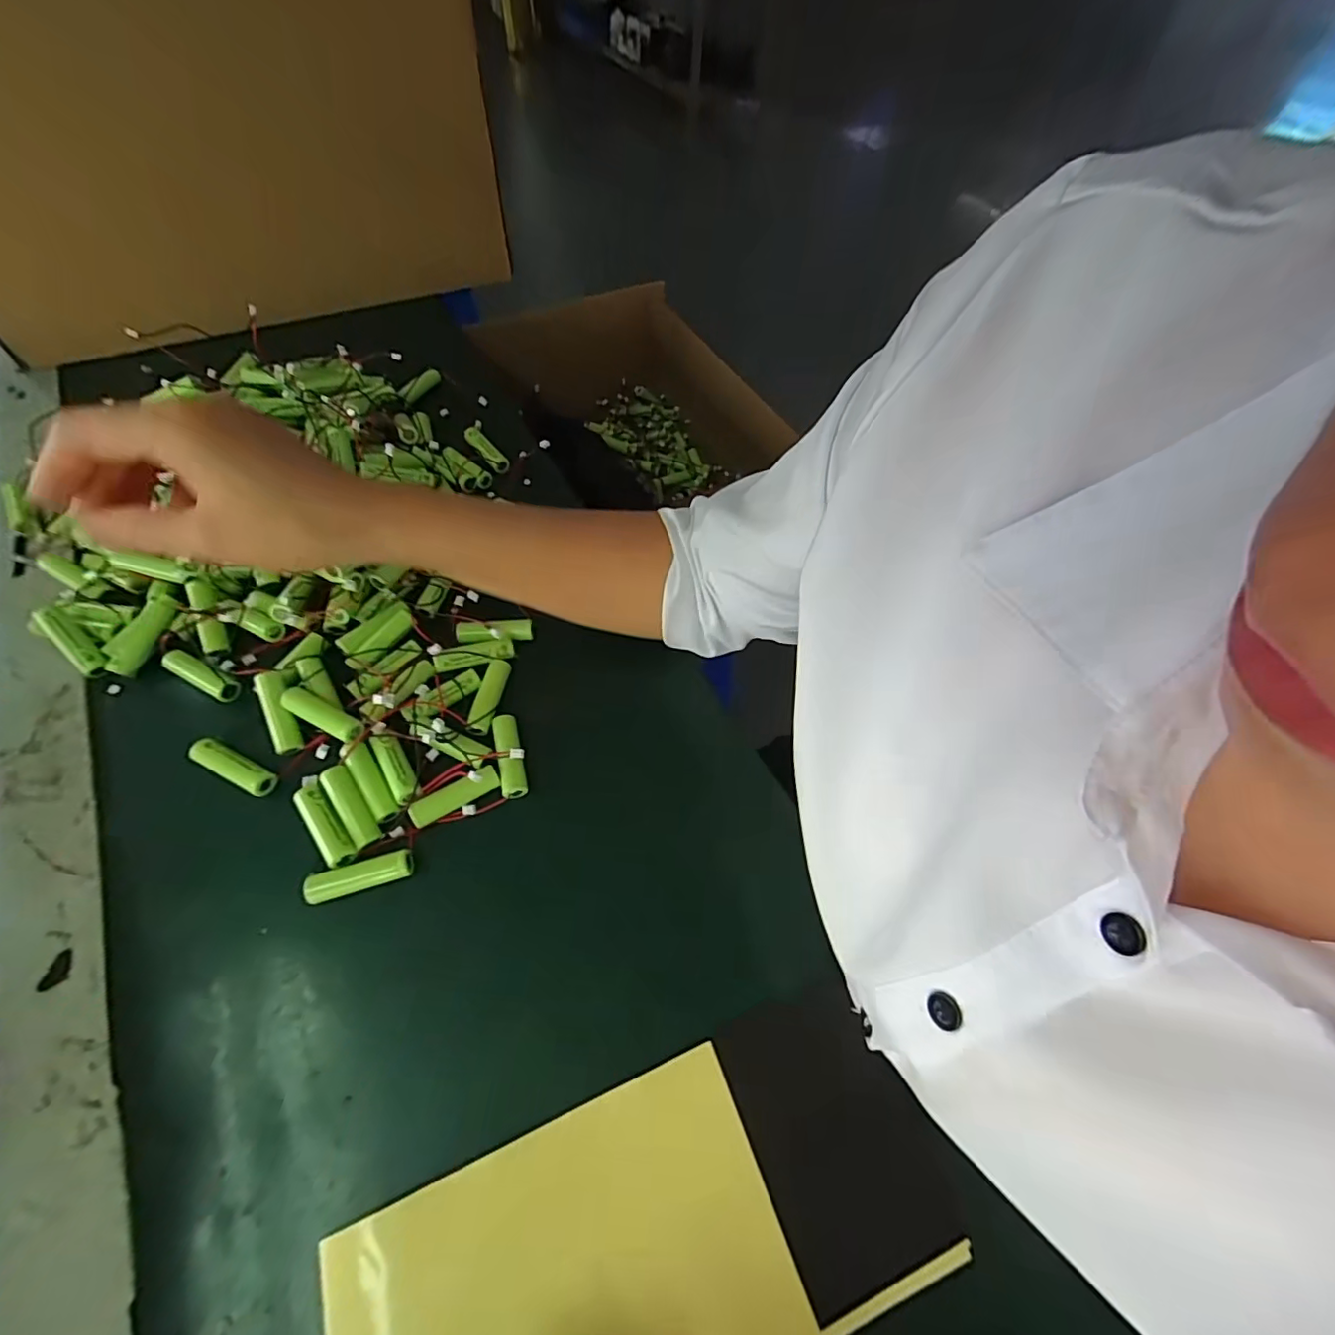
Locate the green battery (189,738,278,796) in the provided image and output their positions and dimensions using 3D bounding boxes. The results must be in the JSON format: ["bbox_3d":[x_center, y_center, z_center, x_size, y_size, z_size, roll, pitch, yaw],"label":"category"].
[{"bbox_3d":[-0.250,0.057,0.323,0.051,0.013,0.015,24,61,11],"label":"green battery"}]

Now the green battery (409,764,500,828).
[{"bbox_3d":[-0.120,0.073,0.319,0.050,0.013,0.014,-29,65,-18],"label":"green battery"}]

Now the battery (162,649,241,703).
[{"bbox_3d":[-0.294,0.006,0.355,0.052,0.013,0.014,25,61,12],"label":"battery"}]

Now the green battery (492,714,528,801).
[{"bbox_3d":[-0.093,0.051,0.331,0.014,0.012,0.051,-15,61,-11],"label":"green battery"}]

